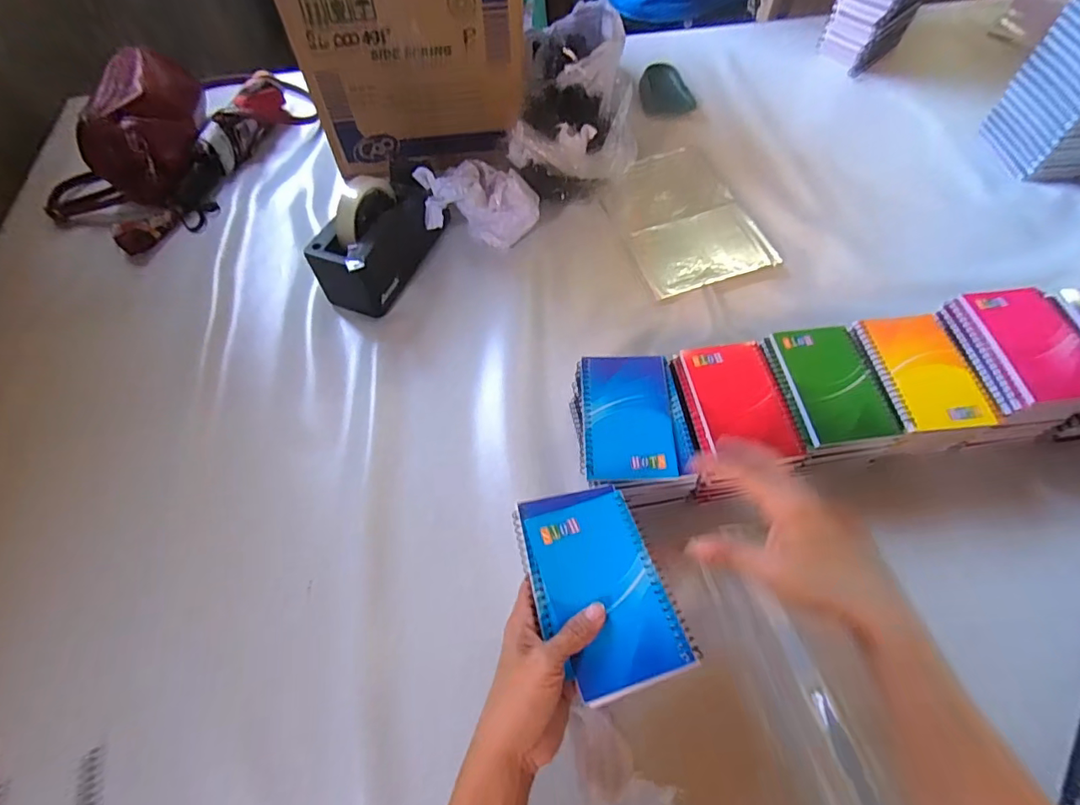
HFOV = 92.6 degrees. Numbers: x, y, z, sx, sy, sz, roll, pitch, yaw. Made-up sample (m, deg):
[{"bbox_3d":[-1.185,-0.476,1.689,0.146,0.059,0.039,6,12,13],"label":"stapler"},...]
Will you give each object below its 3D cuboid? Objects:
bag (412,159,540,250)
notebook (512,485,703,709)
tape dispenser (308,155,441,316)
[{"bbox_3d":[-0.076,-0.257,0.668,0.143,0.092,0.076,5,61,5],"label":"bag"},{"bbox_3d":[0.042,0.133,0.385,0.091,0.013,0.148,-22,62,-3],"label":"notebook"},{"bbox_3d":[-0.193,-0.212,0.640,0.077,0.104,0.194,23,64,14],"label":"tape dispenser"}]

